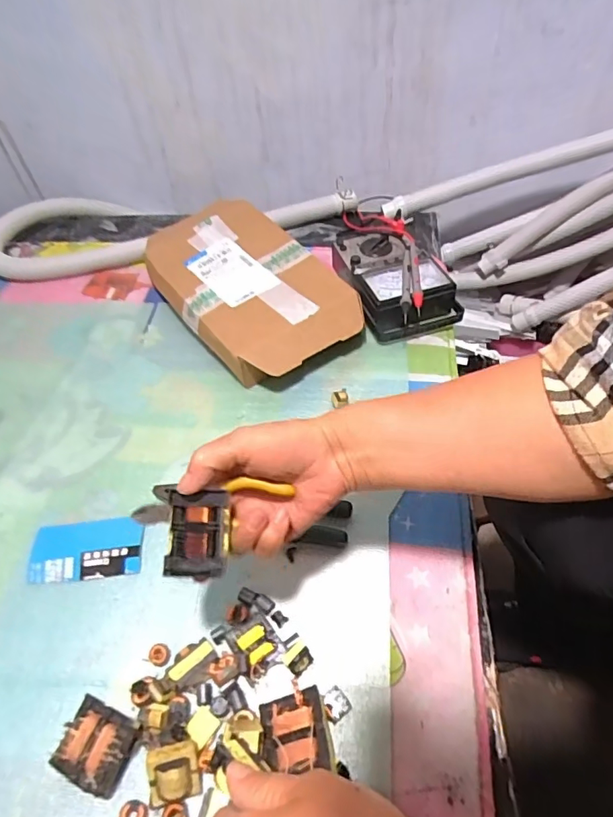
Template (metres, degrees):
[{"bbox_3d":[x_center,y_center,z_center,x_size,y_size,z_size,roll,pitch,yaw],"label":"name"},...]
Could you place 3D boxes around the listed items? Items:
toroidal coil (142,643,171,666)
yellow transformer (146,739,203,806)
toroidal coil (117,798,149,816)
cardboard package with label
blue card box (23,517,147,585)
[{"bbox_3d":[-0.127,0.210,0.430,0.021,0.010,0.017,7,54,10],"label":"toroidal coil"},{"bbox_3d":[-0.096,0.264,0.365,0.037,0.017,0.036,-12,87,-19],"label":"yellow transformer"},{"bbox_3d":[-0.126,0.295,0.364,0.021,0.011,0.019,-6,53,0],"label":"toroidal coil"},{"bbox_3d":[-0.079,-0.162,0.673,0.186,0.065,0.321,-33,57,-19],"label":"cardboard package with label"},{"bbox_3d":[-0.214,0.136,0.490,0.106,0.009,0.059,-5,53,0],"label":"blue card box"}]

